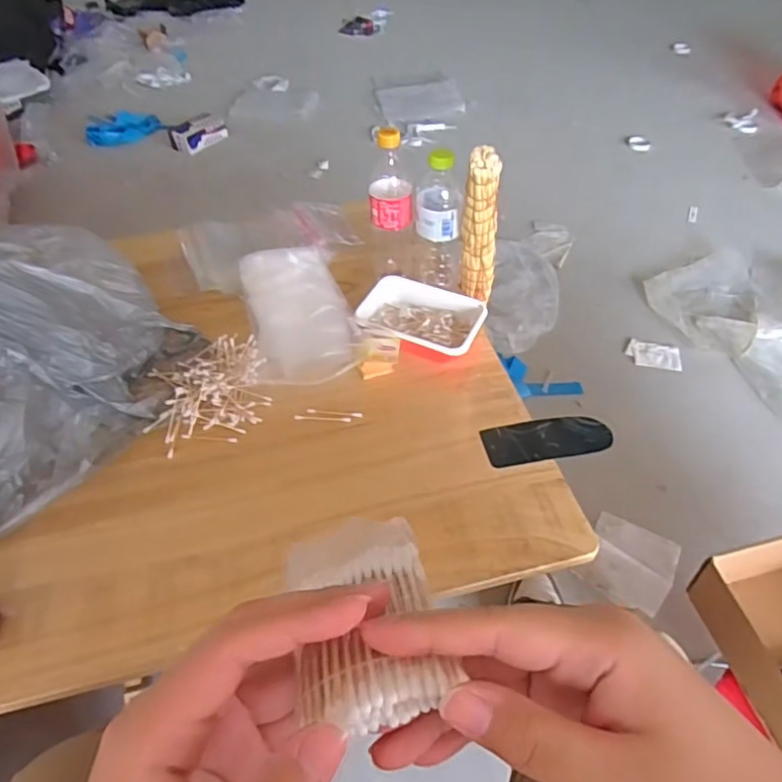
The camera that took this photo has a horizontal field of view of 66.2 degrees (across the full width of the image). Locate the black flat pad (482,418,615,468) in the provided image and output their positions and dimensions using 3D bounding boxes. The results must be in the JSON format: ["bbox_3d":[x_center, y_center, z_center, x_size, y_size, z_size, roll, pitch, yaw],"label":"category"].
[{"bbox_3d":[0.201,0.061,0.766,0.167,0.008,0.067,-6,45,-9],"label":"black flat pad"}]

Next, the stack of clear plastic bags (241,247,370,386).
[{"bbox_3d":[-0.135,-0.118,0.896,0.152,0.071,0.272,-12,48,-7],"label":"stack of clear plastic bags"}]

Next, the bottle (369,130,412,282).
[{"bbox_3d":[-0.001,-0.272,0.910,0.066,0.241,0.073,-8,47,-4],"label":"bottle"}]

